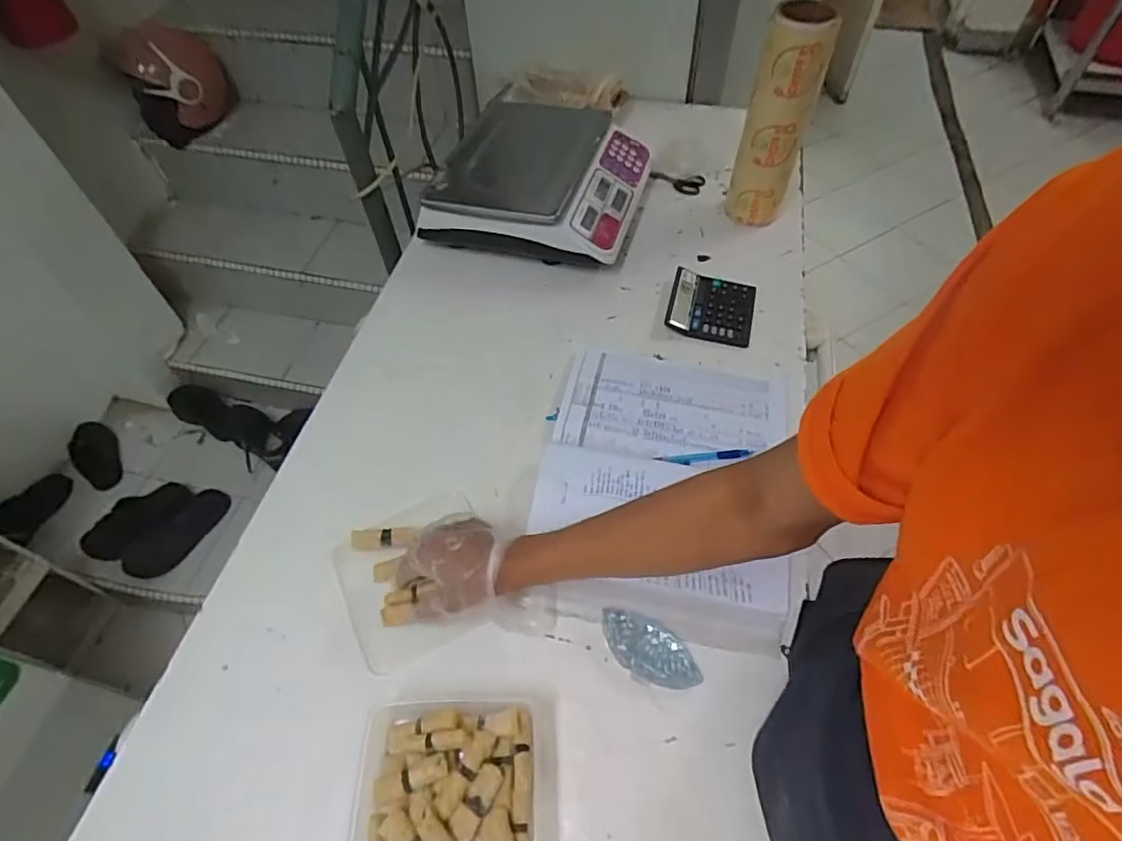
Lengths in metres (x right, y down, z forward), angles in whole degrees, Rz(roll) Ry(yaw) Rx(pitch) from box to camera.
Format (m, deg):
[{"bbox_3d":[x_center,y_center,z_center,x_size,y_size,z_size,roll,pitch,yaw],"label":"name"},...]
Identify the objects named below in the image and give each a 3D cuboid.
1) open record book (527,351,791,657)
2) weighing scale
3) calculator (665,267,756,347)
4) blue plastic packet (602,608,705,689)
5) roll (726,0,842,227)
[{"bbox_3d":[0.127,0.055,0.745,0.297,0.041,0.392,10,56,7],"label":"open record book"},{"bbox_3d":[-0.029,-0.413,1.010,0.314,0.126,0.326,13,56,11],"label":"weighing scale"},{"bbox_3d":[0.232,-0.179,0.922,0.126,0.017,0.137,13,56,9],"label":"calculator"},{"bbox_3d":[0.093,0.239,0.629,0.112,0.020,0.057,22,58,15],"label":"blue plastic packet"},{"bbox_3d":[0.337,-0.467,0.932,0.093,0.314,0.089,20,58,13],"label":"roll"}]

